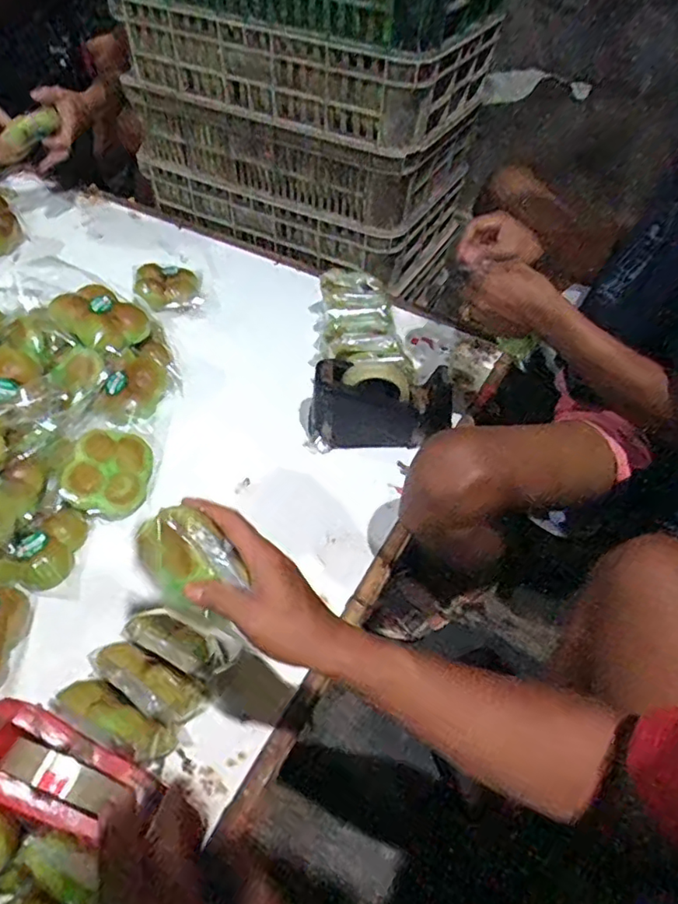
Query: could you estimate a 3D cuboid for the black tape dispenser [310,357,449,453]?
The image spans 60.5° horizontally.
[{"bbox_3d":[0.058,-0.067,0.832,0.207,0.107,0.083,-2,51,-7],"label":"black tape dispenser"}]

